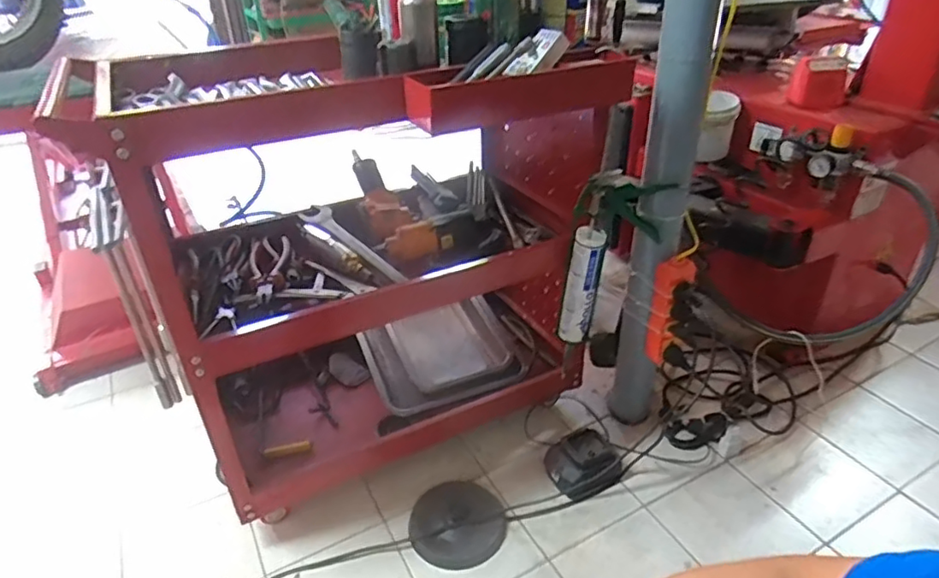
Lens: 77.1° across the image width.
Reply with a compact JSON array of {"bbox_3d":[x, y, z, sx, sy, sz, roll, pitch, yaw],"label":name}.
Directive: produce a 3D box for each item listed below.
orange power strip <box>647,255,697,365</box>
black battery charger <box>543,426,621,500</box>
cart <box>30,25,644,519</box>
[{"bbox_3d":[0.340,0.046,1.012,0.062,0.205,0.041,9,34,16],"label":"orange power strip"},{"bbox_3d":[0.204,0.309,1.057,0.120,0.062,0.100,-14,34,-18],"label":"black battery charger"},{"bbox_3d":[-0.135,-0.022,0.964,0.711,0.677,0.423,-15,35,-20],"label":"cart"}]

